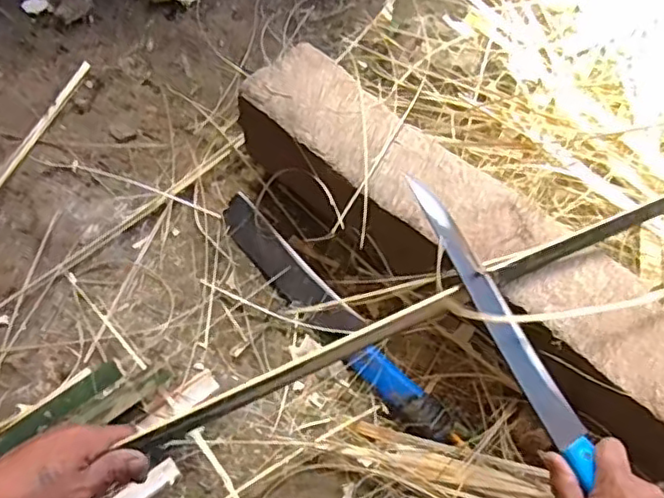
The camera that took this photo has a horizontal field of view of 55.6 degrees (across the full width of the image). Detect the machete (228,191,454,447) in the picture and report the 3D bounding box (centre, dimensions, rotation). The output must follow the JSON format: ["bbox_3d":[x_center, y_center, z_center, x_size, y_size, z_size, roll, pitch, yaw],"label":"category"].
[{"bbox_3d":[-0.005,0.072,0.697,0.047,0.024,0.361,-38,73,-18],"label":"machete"}]

